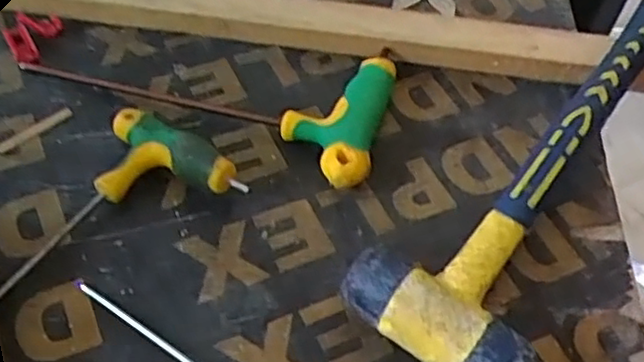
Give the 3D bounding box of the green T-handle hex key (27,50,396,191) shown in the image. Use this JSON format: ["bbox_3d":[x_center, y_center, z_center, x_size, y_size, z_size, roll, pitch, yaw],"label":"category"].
[{"bbox_3d":[-0.051,-0.064,0.365,0.188,0.020,0.095,22,53,12],"label":"green T-handle hex key"}]

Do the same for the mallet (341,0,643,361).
[{"bbox_3d":[0.110,-0.012,0.324,0.074,0.041,0.246,32,56,19],"label":"mallet"}]

